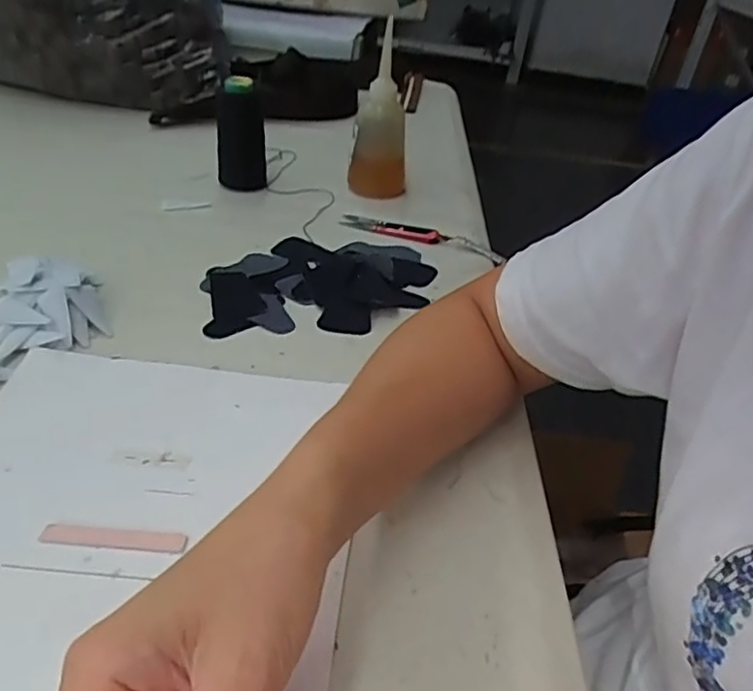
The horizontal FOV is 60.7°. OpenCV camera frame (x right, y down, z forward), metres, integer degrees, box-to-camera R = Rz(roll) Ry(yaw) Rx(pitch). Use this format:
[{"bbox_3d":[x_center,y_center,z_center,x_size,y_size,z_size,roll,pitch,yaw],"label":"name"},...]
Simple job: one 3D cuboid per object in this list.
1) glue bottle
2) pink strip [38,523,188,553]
[{"bbox_3d":[0.007,-0.245,0.705,0.063,0.151,0.053,10,35,1],"label":"glue bottle"},{"bbox_3d":[-0.136,0.099,0.332,0.073,0.004,0.013,7,35,-4],"label":"pink strip"}]

